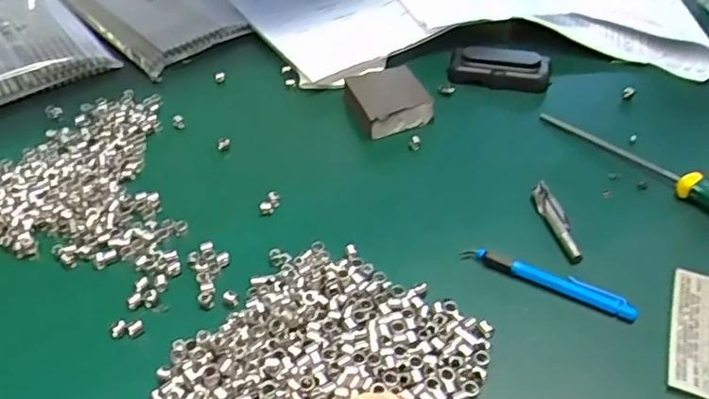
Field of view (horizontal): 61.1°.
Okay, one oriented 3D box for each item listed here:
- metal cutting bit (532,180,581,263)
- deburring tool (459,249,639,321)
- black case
[{"bbox_3d":[0.164,0.015,0.490,0.012,0.015,0.089,-5,43,-3],"label":"metal cutting bit"},{"bbox_3d":[0.142,0.058,0.444,0.127,0.014,0.011,20,47,22],"label":"deburring tool"},{"bbox_3d":[0.161,-0.146,0.665,0.107,0.034,0.049,7,44,9],"label":"black case"}]

